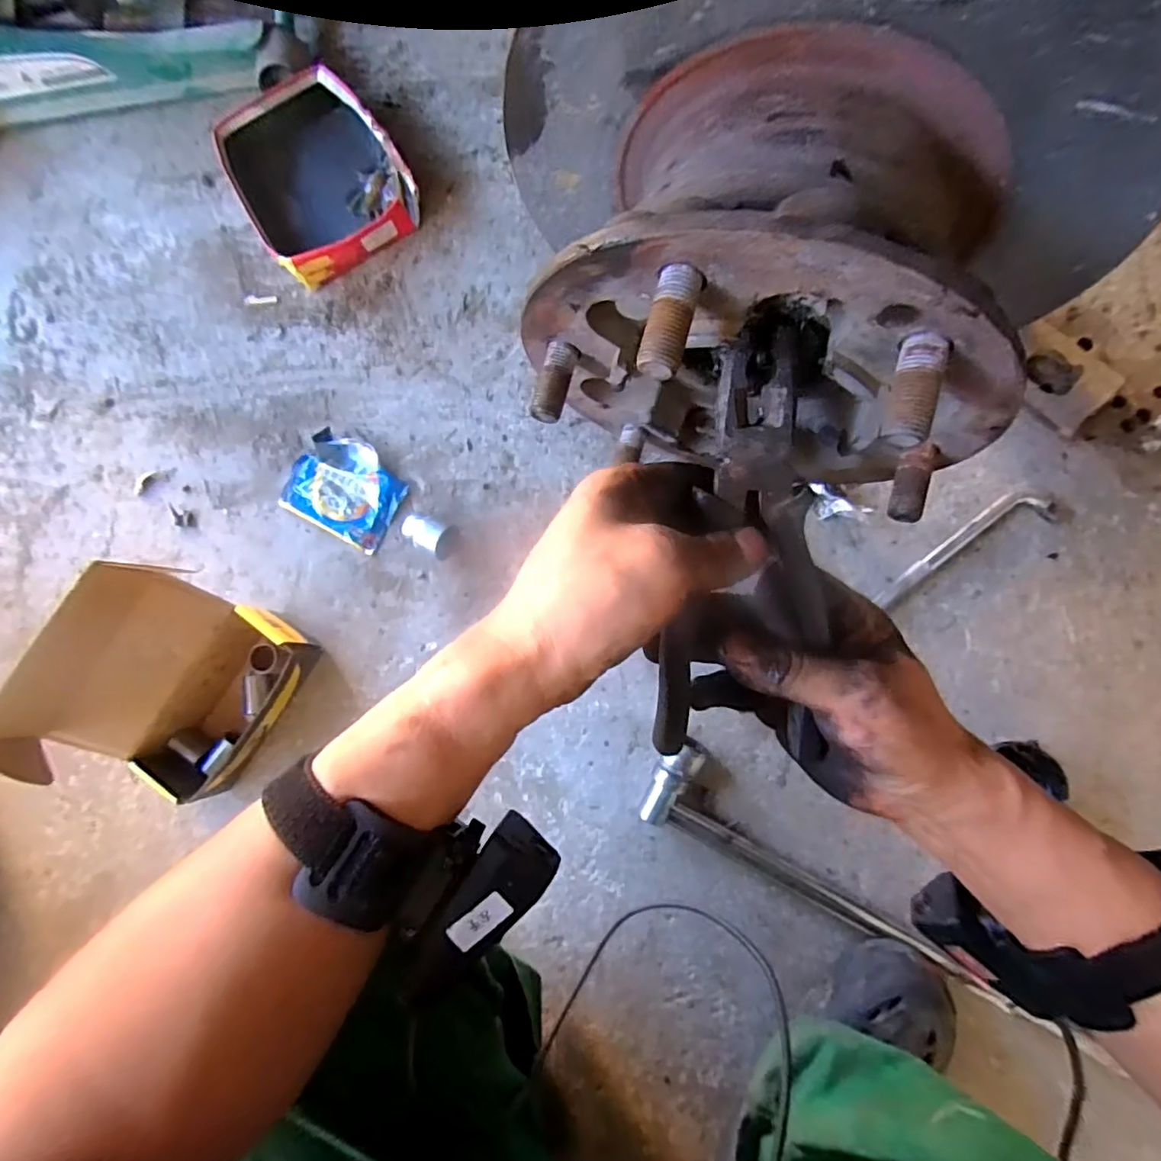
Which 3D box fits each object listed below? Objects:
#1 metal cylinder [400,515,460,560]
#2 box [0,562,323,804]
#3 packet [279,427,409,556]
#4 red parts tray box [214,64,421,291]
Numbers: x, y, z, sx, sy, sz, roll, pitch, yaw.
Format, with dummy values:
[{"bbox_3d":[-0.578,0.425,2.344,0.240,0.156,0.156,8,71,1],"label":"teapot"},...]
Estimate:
[{"bbox_3d":[-0.150,-0.045,0.602,0.055,0.031,0.034,26,86,8],"label":"metal cylinder"},{"bbox_3d":[-0.370,0.103,0.540,0.146,0.162,0.193,39,88,8],"label":"box"},{"bbox_3d":[-0.250,-0.099,0.633,0.123,0.015,0.098,28,87,8],"label":"packet"},{"bbox_3d":[-0.294,-0.450,0.665,0.167,0.041,0.222,-34,82,1],"label":"red parts tray box"}]

